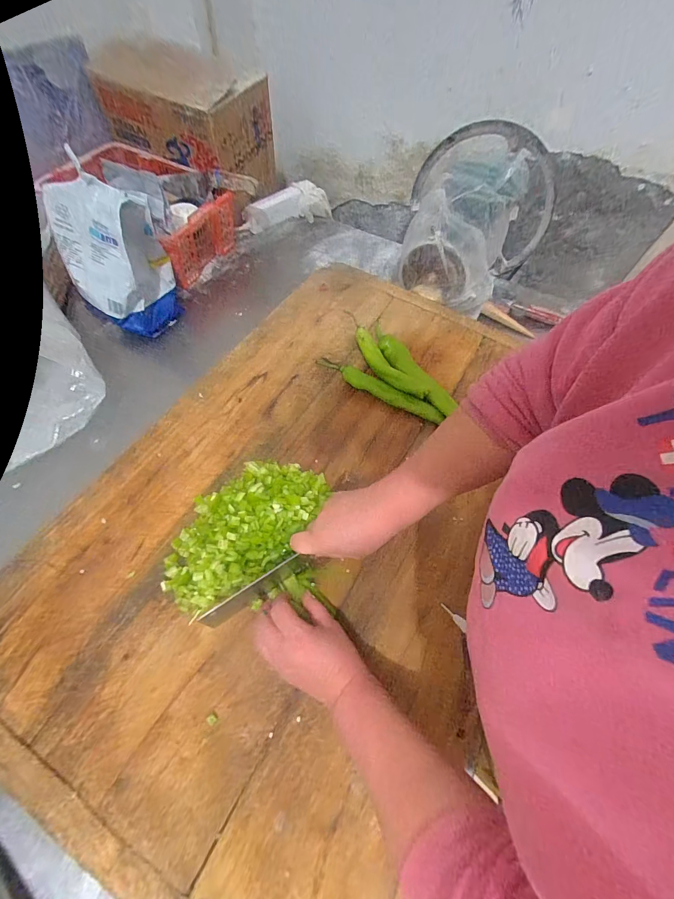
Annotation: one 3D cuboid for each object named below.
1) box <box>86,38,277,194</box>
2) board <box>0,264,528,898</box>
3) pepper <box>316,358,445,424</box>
[{"bbox_3d":[-0.330,-0.761,0.813,0.312,0.201,0.225,28,63,11],"label":"box"},{"bbox_3d":[-0.021,0.038,0.519,0.536,0.025,0.878,26,63,11],"label":"board"},{"bbox_3d":[0.068,-0.107,0.598,0.236,0.022,0.032,29,63,12],"label":"pepper"}]

